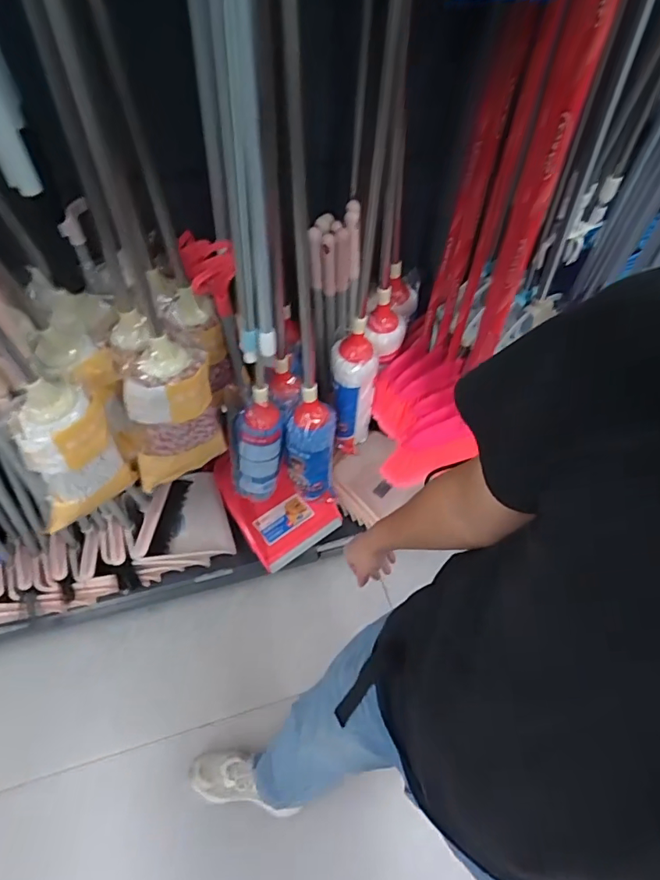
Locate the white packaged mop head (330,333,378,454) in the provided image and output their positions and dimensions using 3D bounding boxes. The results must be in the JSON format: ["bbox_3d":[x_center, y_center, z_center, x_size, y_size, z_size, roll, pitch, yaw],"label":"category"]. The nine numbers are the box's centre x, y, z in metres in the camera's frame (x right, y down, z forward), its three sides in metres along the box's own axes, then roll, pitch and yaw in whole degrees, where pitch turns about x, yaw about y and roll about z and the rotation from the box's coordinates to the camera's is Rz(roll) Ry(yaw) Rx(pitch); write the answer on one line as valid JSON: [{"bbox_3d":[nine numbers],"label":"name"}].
[{"bbox_3d":[0.053,-0.107,1.171,0.102,0.319,0.130,-3,58,-6],"label":"white packaged mop head"}]

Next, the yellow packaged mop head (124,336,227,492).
[{"bbox_3d":[-0.305,-0.056,0.946,0.180,0.298,0.116,-19,61,-16],"label":"yellow packaged mop head"}]

